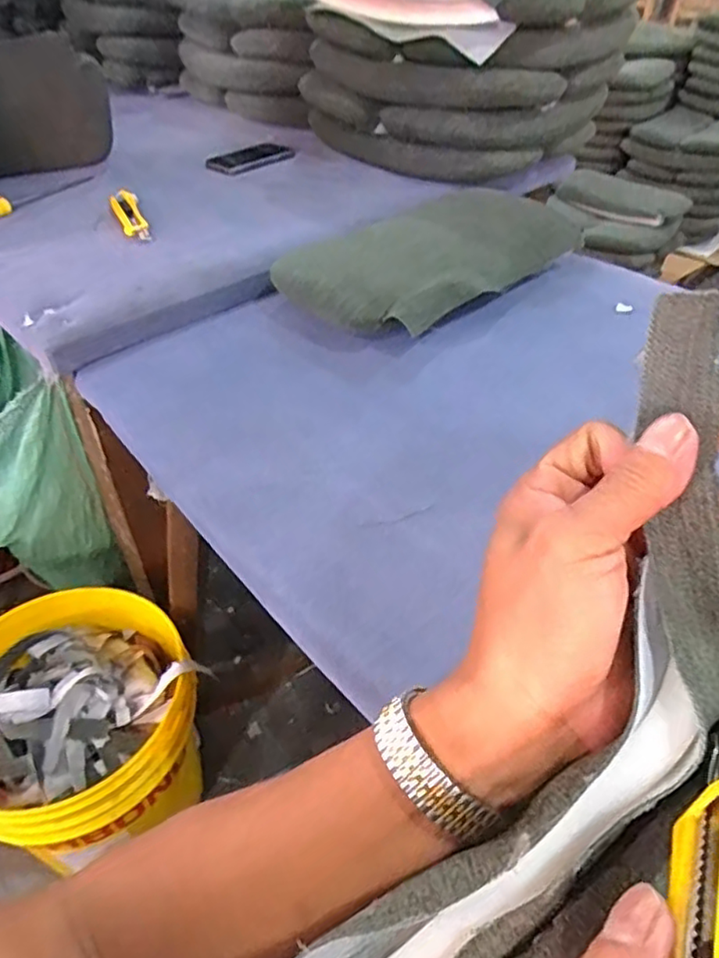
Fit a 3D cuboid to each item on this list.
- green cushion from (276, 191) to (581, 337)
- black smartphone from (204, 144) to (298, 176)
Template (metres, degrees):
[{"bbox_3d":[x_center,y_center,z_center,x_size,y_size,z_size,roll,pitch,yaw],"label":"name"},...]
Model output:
[{"bbox_3d":[0.088,-0.304,0.827,0.416,0.067,0.218,-32,52,-31],"label":"green cushion"},{"bbox_3d":[-0.199,-0.572,1.123,0.151,0.015,0.086,-31,51,-30],"label":"black smartphone"}]

